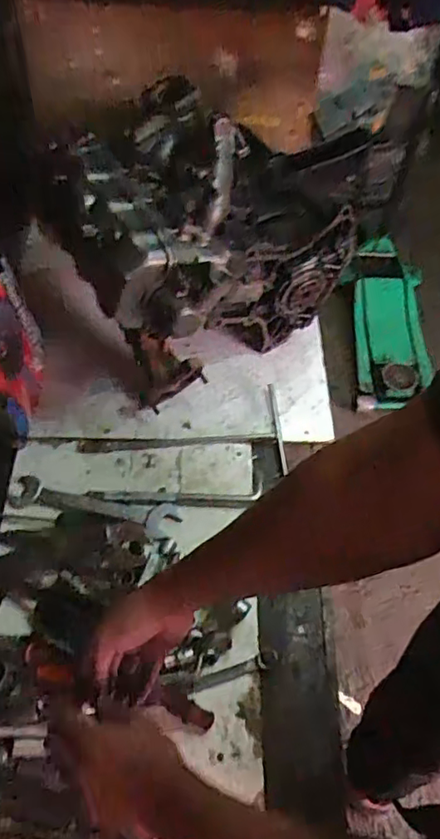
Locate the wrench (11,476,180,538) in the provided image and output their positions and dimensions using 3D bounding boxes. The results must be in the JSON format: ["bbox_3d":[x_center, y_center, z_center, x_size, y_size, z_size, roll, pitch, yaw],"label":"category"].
[{"bbox_3d":[-0.182,0.128,0.858,0.245,0.017,0.052,9,56,5],"label":"wrench"}]

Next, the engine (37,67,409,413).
[{"bbox_3d":[-0.007,-0.299,0.976,0.520,0.361,0.353,-34,62,-22],"label":"engine"}]

